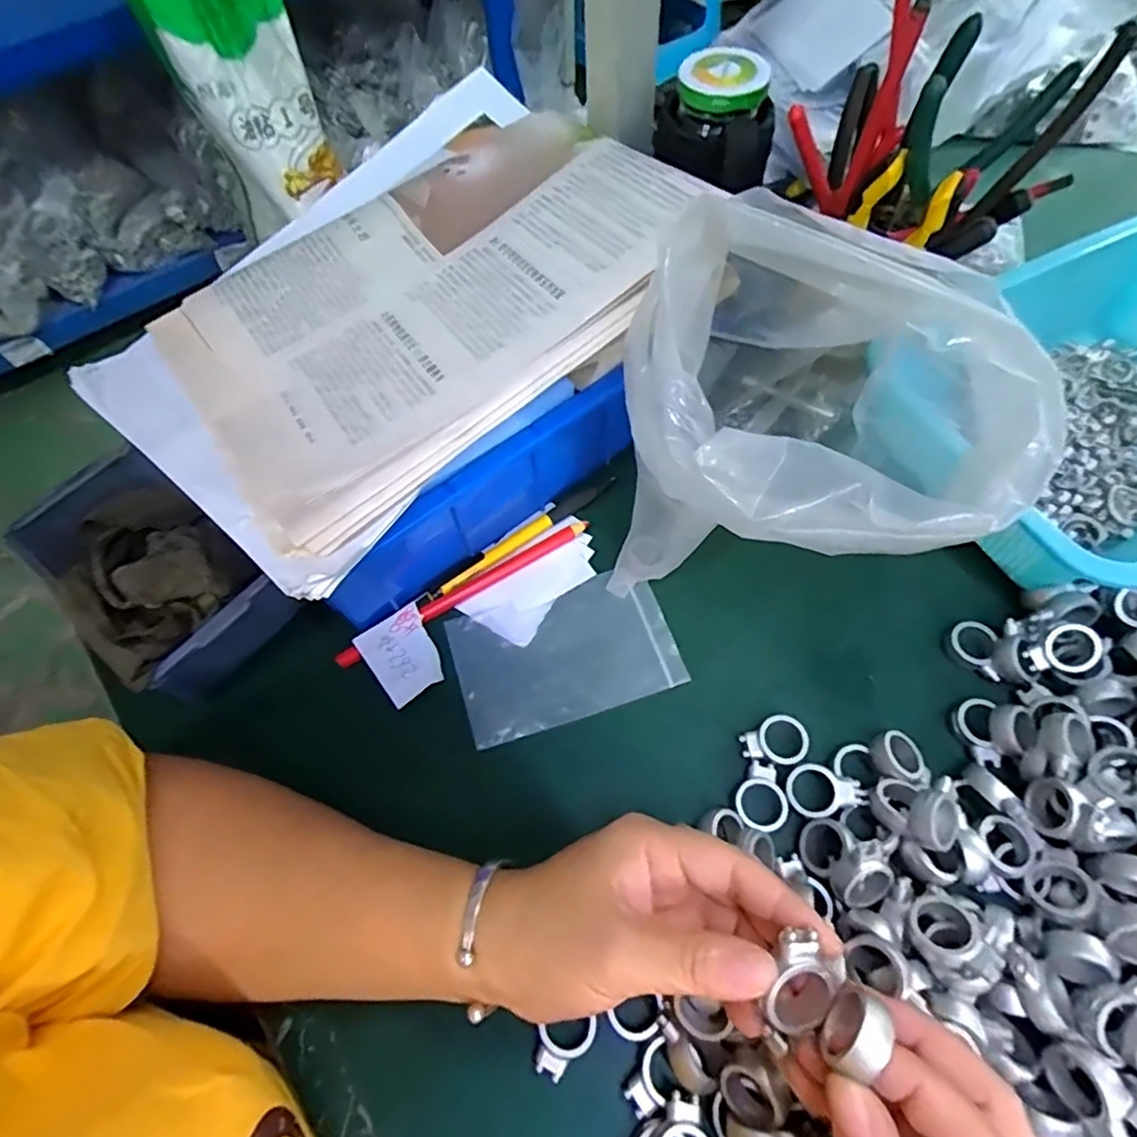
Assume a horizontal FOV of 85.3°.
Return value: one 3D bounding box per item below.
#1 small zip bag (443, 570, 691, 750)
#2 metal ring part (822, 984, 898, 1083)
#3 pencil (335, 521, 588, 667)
[{"bbox_3d":[-0.002,0.049,0.361,0.124,0.008,0.077,-17,62,-6],"label":"small zip bag"},{"bbox_3d":[0.092,0.150,0.200,0.012,0.020,0.024,33,68,19],"label":"metal ring part"},{"bbox_3d":[-0.062,0.013,0.378,0.169,0.006,0.010,-29,64,-12],"label":"pencil"}]

